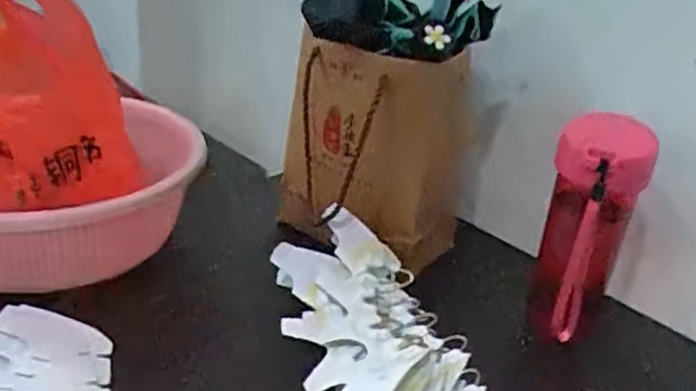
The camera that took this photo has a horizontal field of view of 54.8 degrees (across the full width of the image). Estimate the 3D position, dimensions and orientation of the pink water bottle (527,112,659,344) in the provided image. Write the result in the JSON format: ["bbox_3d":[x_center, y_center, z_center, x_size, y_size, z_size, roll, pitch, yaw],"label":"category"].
[{"bbox_3d":[0.185,0.029,0.528,0.069,0.174,0.058,17,27,21],"label":"pink water bottle"}]

